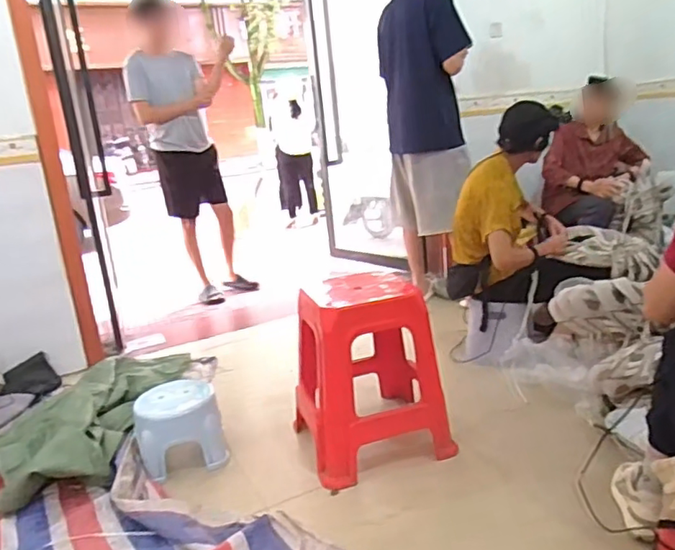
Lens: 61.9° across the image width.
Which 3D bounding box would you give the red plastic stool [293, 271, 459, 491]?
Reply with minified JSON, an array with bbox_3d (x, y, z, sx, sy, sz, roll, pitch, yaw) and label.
[{"bbox_3d":[0.080,0.285,1.633,0.376,0.499,0.376,-10,15,-14],"label":"red plastic stool"}]

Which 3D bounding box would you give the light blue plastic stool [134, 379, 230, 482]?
[{"bbox_3d":[-0.469,0.463,1.678,0.240,0.222,0.200,-12,16,-18],"label":"light blue plastic stool"}]

